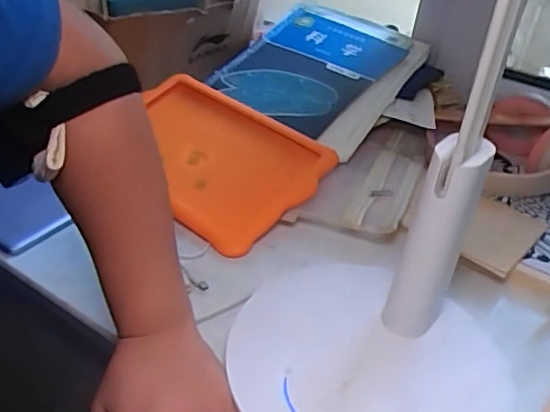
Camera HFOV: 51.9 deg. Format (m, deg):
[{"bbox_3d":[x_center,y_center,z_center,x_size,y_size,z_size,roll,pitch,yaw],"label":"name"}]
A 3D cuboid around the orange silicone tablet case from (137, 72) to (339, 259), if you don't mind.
[{"bbox_3d":[-0.079,-0.057,0.634,0.252,0.014,0.169,30,58,29],"label":"orange silicone tablet case"}]

